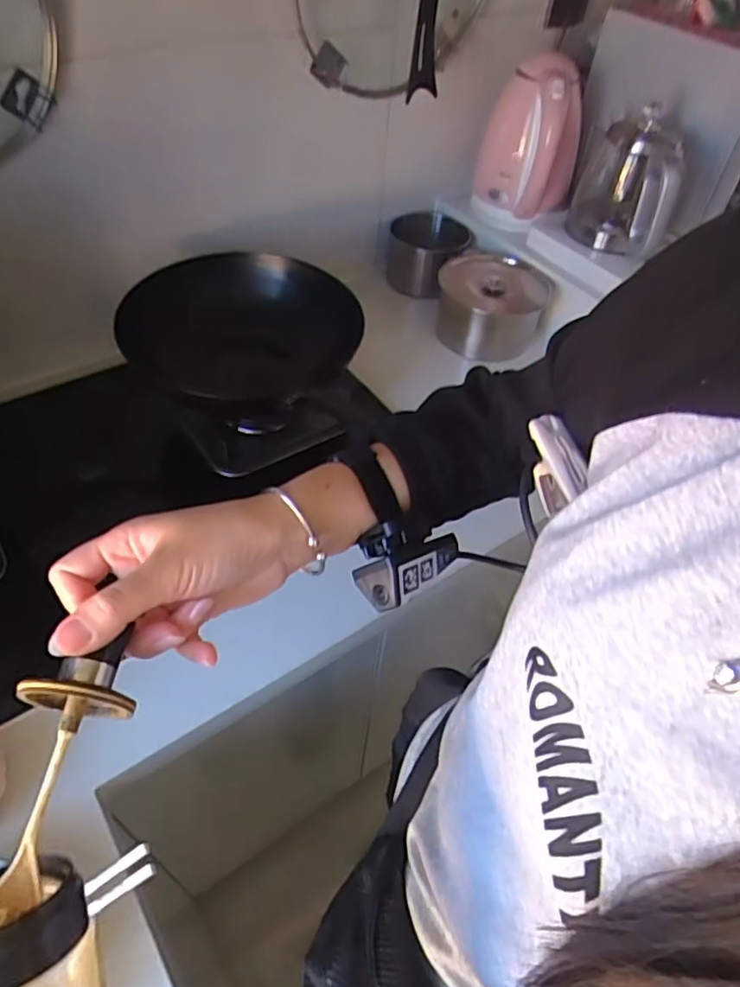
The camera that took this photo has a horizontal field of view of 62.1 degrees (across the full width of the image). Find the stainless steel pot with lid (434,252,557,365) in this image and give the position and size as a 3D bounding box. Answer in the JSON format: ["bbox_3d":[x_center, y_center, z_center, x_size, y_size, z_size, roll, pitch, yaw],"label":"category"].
[{"bbox_3d":[0.202,-0.312,1.034,0.172,0.102,0.183,2,50,-2],"label":"stainless steel pot with lid"}]

